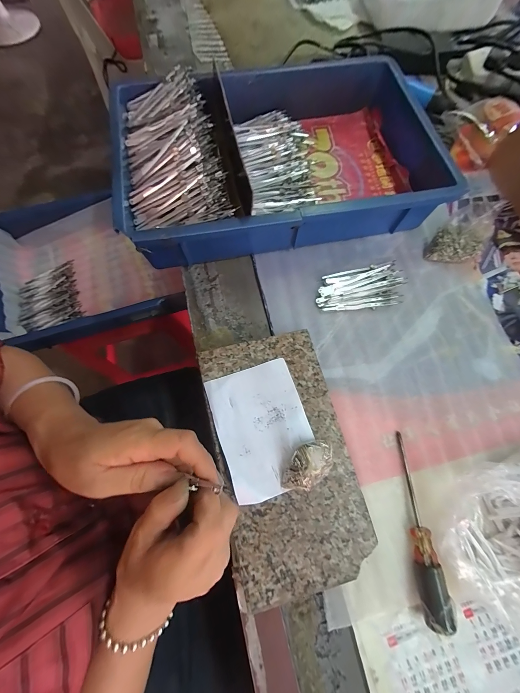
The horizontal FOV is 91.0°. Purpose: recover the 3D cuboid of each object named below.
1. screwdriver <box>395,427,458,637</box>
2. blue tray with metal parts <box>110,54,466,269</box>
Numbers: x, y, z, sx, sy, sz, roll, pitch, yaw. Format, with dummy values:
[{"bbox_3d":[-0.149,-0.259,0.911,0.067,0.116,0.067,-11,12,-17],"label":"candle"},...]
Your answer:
[{"bbox_3d":[0.166,0.177,0.259,0.022,0.027,0.161,3,73,0],"label":"screwdriver"},{"bbox_3d":[0.025,-0.272,0.366,0.424,0.085,0.281,-11,74,-5],"label":"blue tray with metal parts"}]

